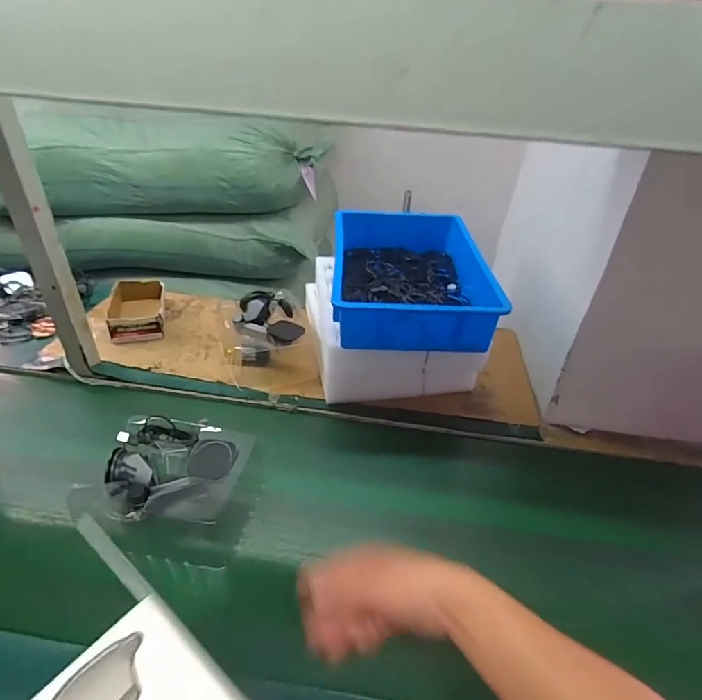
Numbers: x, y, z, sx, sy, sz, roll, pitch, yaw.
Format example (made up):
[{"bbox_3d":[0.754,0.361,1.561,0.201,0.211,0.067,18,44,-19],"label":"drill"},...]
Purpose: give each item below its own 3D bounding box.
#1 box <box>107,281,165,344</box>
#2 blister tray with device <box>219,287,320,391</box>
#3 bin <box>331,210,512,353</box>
[{"bbox_3d":[-0.463,-0.086,0.966,0.118,0.051,0.187,-8,36,-17],"label":"box"},{"bbox_3d":[-0.173,-0.029,0.866,0.150,0.110,0.158,-8,36,-17],"label":"blister tray with device"},{"bbox_3d":[0.111,-0.152,0.859,0.262,0.092,0.414,4,34,0],"label":"bin"}]

